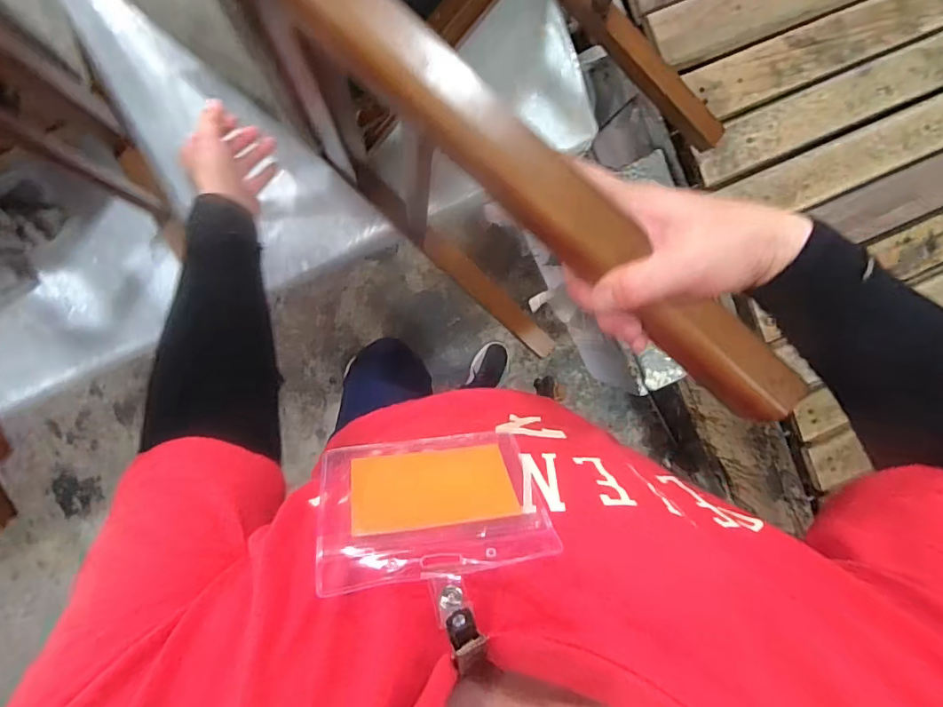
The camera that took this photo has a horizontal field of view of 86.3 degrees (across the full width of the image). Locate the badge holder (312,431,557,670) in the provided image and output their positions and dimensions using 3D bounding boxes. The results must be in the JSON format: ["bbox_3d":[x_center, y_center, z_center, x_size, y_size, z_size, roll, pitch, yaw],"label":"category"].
[{"bbox_3d":[-0.016,0.074,0.225,0.101,0.118,0.006,-1,119,-9],"label":"badge holder"}]

